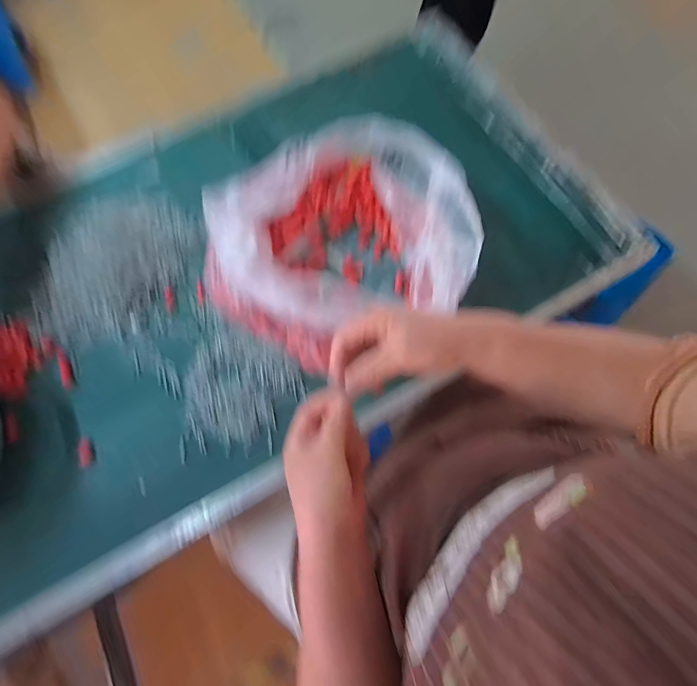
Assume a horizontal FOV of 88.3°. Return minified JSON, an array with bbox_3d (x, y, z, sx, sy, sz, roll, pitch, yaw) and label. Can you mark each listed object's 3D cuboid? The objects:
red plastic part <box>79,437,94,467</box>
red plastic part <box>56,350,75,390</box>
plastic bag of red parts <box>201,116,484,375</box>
[{"bbox_3d":[-0.340,0.141,0.463,0.017,0.004,0.038,-18,71,-5],"label":"red plastic part"},{"bbox_3d":[-0.389,0.036,0.495,0.014,0.005,0.058,-24,72,-7],"label":"red plastic part"},{"bbox_3d":[-0.019,-0.151,0.495,0.332,0.103,0.320,-35,73,-10],"label":"plastic bag of red parts"}]

